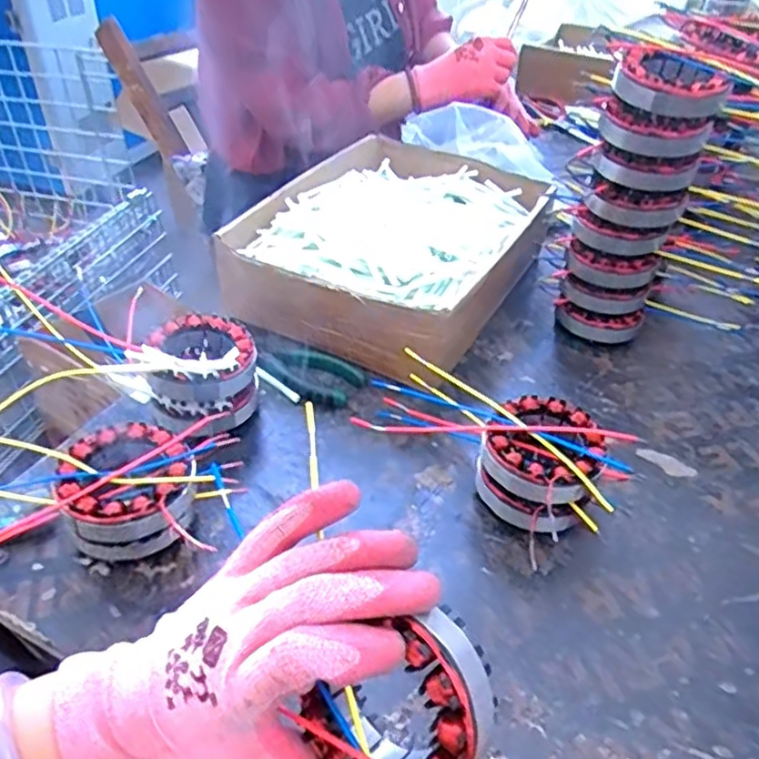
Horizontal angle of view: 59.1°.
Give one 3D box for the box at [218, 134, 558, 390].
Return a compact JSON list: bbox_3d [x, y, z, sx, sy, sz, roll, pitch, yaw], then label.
[{"bbox_3d":[0.023,-0.145,0.700,0.245,0.079,0.334,23,45,24],"label":"box"}]

